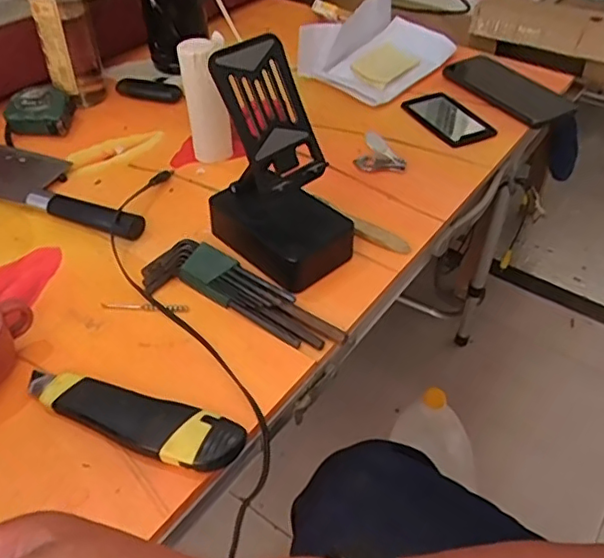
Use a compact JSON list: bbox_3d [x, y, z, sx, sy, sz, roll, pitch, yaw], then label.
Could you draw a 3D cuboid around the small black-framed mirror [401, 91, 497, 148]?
[{"bbox_3d":[0.175,-0.194,0.703,0.065,0.010,0.116,-15,46,-20],"label":"small black-framed mirror"}]

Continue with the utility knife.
[{"bbox_3d":[-0.117,0.091,0.398,0.160,0.022,0.040,17,44,14],"label":"utility knife"}]

